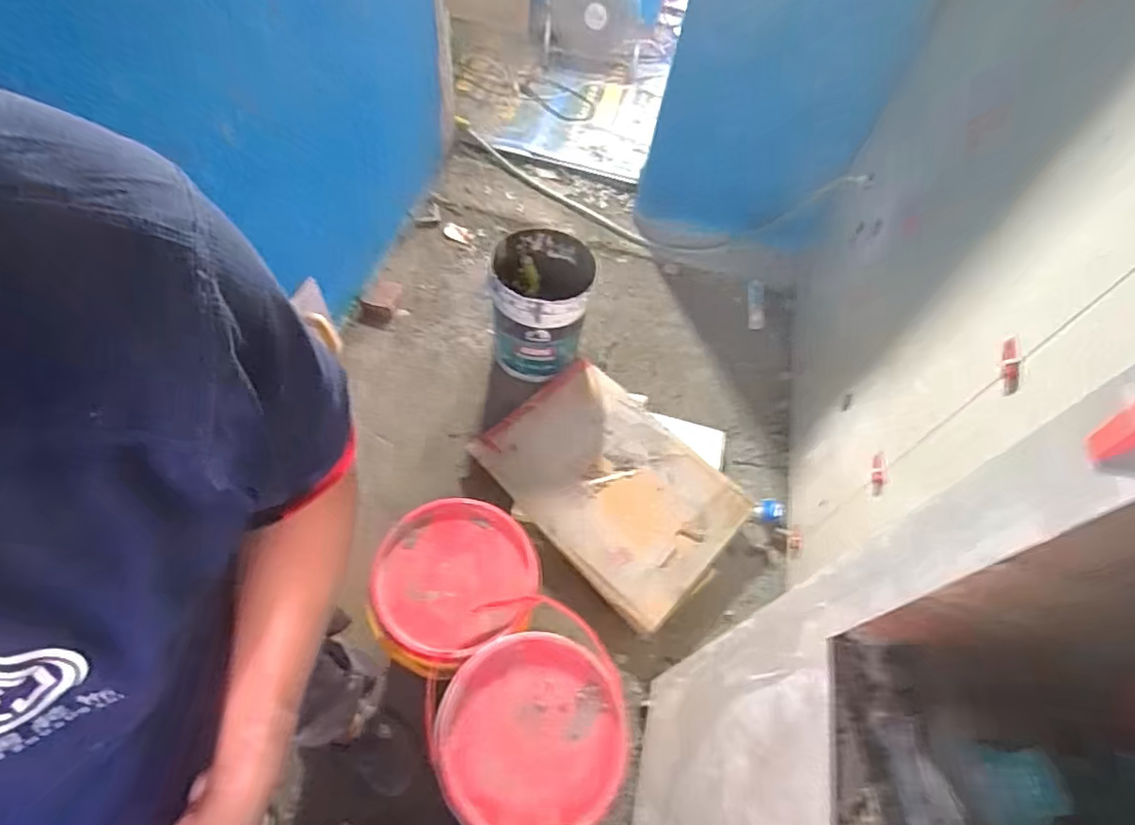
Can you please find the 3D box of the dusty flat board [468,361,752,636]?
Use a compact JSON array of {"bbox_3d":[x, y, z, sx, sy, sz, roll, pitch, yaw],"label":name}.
[{"bbox_3d":[0.116,0.178,1.540,0.652,0.046,0.463,41,66,20],"label":"dusty flat board"}]

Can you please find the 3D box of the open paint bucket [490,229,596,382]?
[{"bbox_3d":[-0.083,-0.302,1.667,0.273,0.319,0.300,4,56,-6],"label":"open paint bucket"}]

